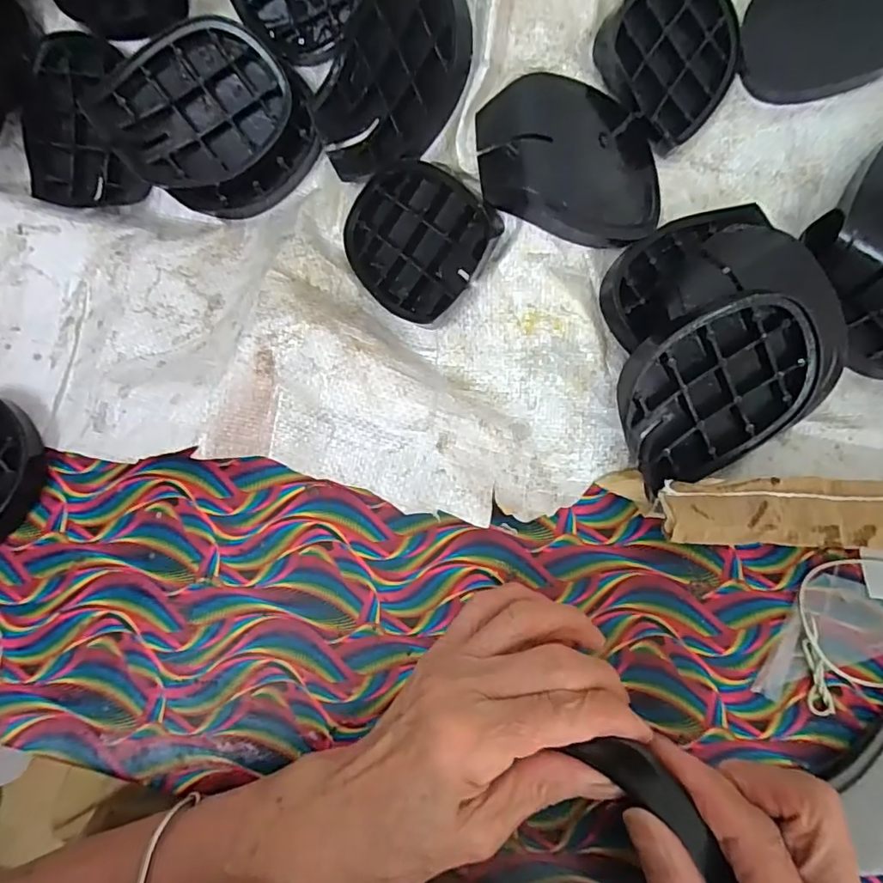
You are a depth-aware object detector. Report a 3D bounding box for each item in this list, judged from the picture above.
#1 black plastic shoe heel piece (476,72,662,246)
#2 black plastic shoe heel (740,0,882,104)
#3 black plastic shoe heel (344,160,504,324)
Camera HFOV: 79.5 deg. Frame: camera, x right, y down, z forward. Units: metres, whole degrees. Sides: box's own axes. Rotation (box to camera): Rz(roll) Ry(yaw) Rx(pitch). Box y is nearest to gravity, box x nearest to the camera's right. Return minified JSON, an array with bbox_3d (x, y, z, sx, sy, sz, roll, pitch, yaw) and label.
[{"bbox_3d":[0.083,-0.169,0.318,0.120,0.024,0.096,10,81,-20],"label":"black plastic shoe heel piece"},{"bbox_3d":[0.246,-0.267,0.337,0.104,0.012,0.087,-16,91,12],"label":"black plastic shoe heel"},{"bbox_3d":[-0.016,-0.131,0.345,0.102,0.017,0.085,45,115,19],"label":"black plastic shoe heel"}]

